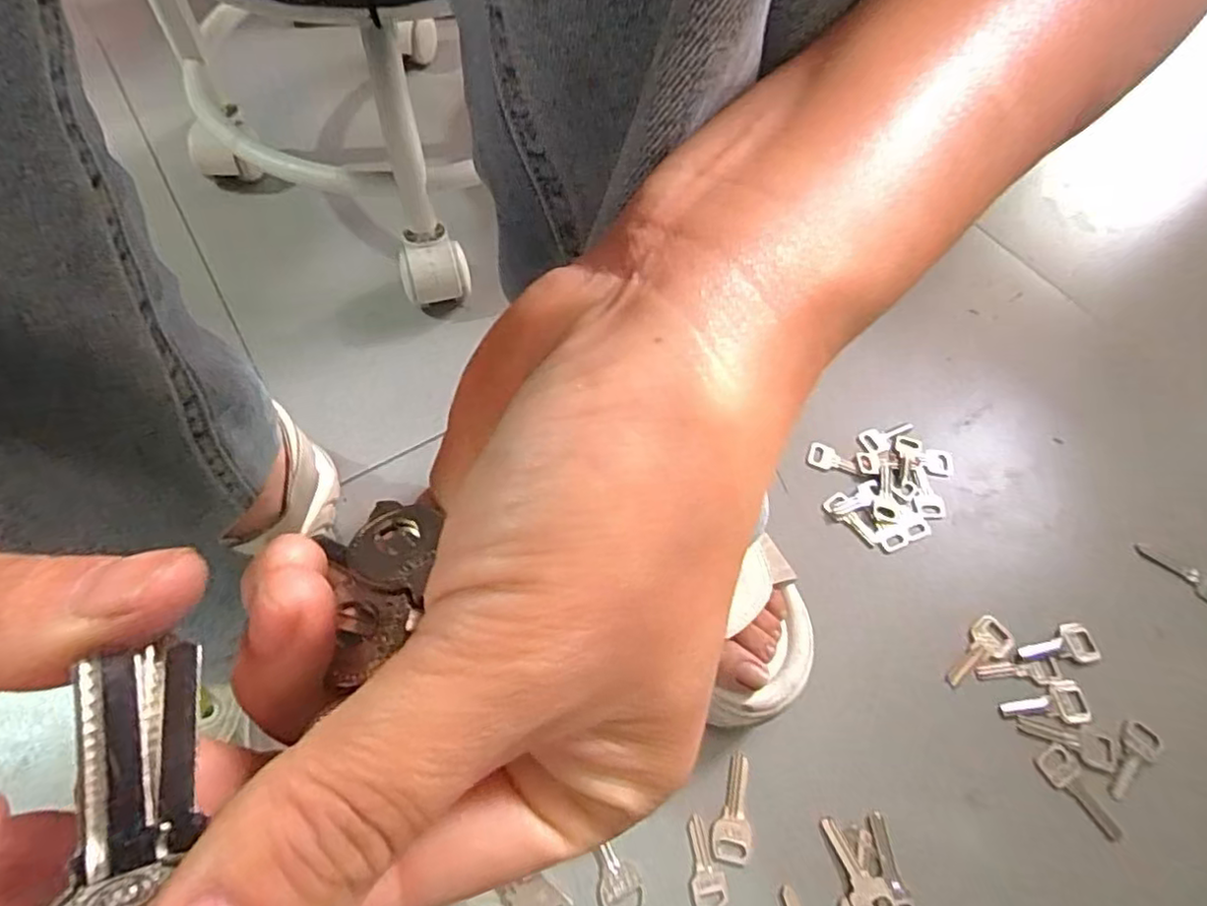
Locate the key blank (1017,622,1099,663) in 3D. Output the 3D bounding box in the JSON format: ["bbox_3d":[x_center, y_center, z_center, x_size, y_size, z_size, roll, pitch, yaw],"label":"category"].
[{"bbox_3d":[0.279,0.118,0.395,0.049,0.004,0.023,-7,61,-7],"label":"key blank"}]

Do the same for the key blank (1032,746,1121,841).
[{"bbox_3d":[0.264,0.188,0.357,0.021,0.004,0.049,-27,66,-17],"label":"key blank"}]

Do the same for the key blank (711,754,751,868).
[{"bbox_3d":[0.070,0.189,0.345,0.020,0.004,0.052,9,61,1],"label":"key blank"}]

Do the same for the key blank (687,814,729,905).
[{"bbox_3d":[0.053,0.212,0.332,0.018,0.004,0.042,-3,61,-5],"label":"key blank"}]

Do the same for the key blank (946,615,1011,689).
[{"bbox_3d":[0.229,0.123,0.392,0.021,0.007,0.054,39,65,17],"label":"key blank"}]

